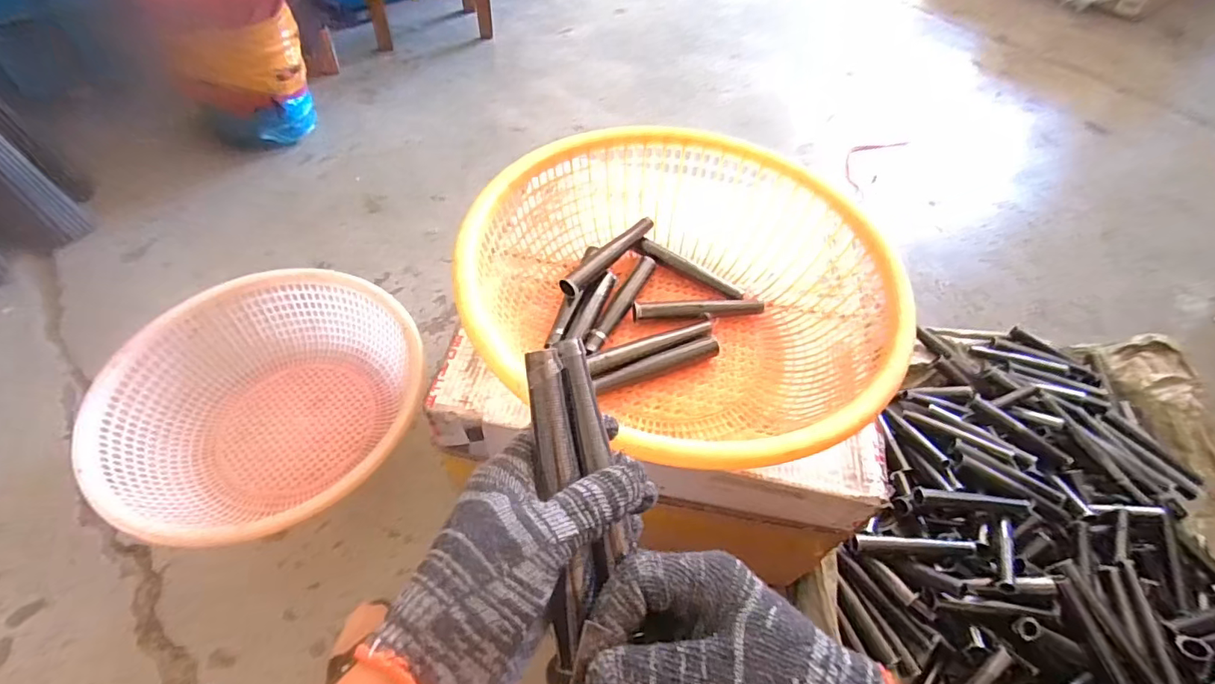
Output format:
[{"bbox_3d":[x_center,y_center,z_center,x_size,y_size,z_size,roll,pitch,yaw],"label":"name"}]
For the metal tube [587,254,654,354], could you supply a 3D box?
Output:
[{"bbox_3d":[0.015,-0.041,0.588,0.022,0.017,0.148,24,55,12],"label":"metal tube"}]

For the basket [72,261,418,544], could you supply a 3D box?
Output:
[{"bbox_3d":[-0.472,0.086,0.766,0.396,0.124,0.392,3,54,-3],"label":"basket"}]

